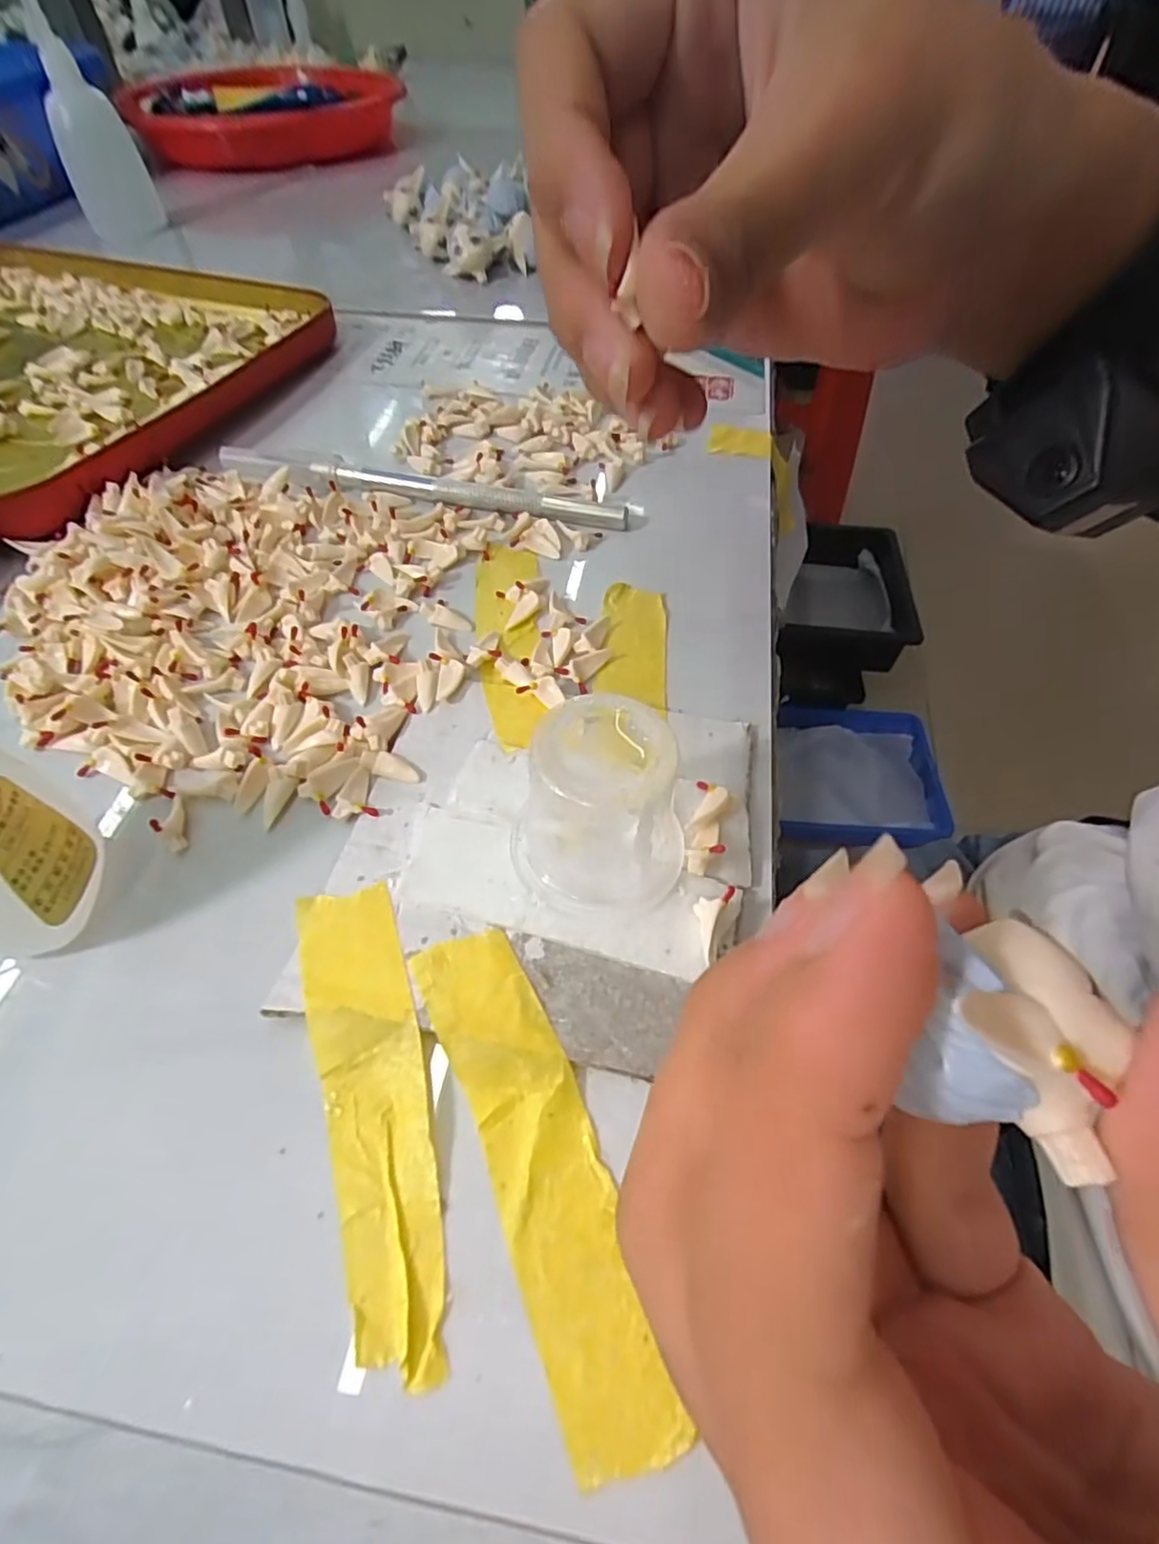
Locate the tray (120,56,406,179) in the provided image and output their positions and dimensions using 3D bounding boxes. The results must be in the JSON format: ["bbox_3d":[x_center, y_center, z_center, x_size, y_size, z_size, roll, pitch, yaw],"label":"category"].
[{"bbox_3d":[-0.255,-0.540,0.542,0.215,0.037,0.215,-14,55,-11],"label":"tray"}]

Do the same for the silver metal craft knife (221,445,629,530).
[{"bbox_3d":[-0.058,-0.103,0.238,0.149,0.005,0.012,9,54,7],"label":"silver metal craft knife"}]

